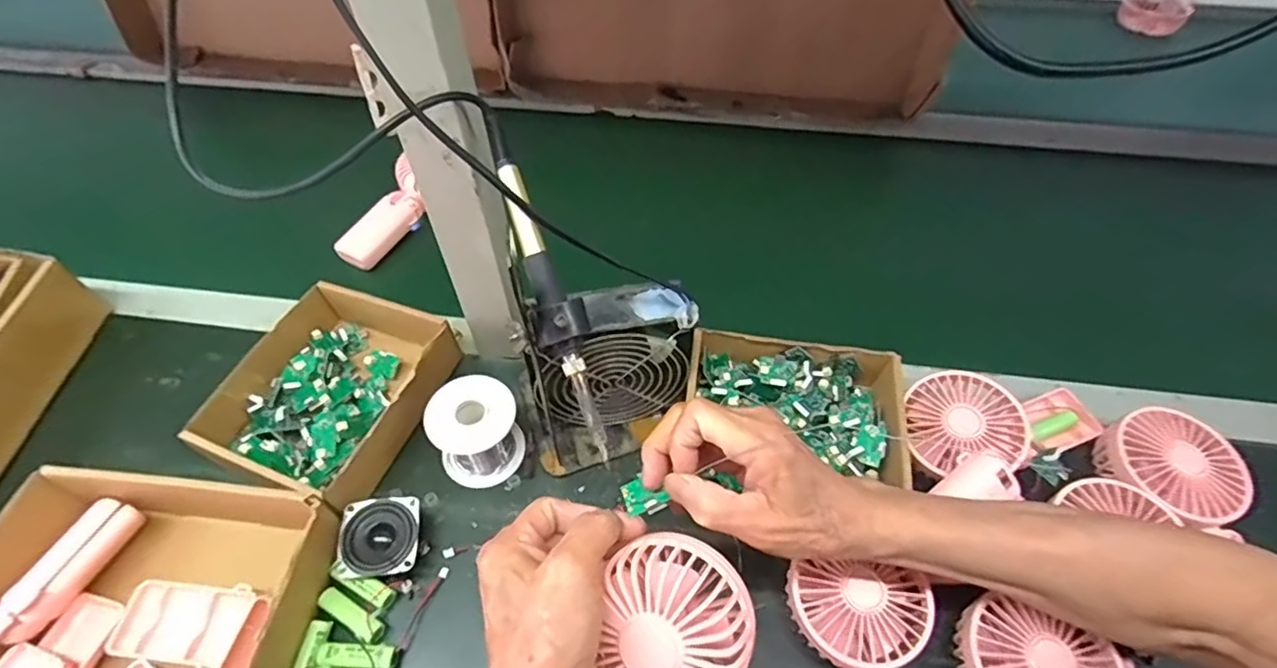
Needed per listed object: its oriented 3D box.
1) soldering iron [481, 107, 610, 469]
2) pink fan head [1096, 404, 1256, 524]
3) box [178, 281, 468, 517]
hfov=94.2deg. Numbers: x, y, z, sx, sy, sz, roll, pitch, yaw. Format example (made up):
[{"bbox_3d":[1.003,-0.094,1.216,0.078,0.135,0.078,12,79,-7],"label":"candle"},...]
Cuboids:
[{"bbox_3d":[-0.054,-0.030,0.351,0.015,0.013,0.216,-19,86,-13],"label":"soldering iron"},{"bbox_3d":[0.400,0.103,0.448,0.088,0.041,0.086,0,53,0],"label":"pink fan head"},{"bbox_3d":[-0.248,0.046,0.490,0.160,0.045,0.174,18,55,13],"label":"box"}]

